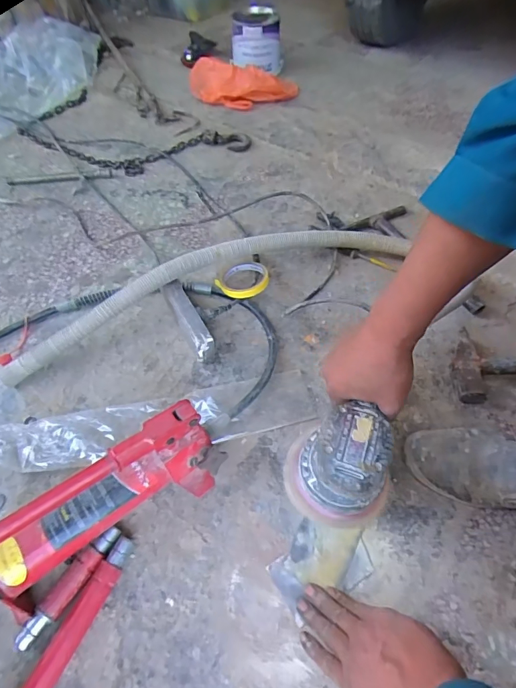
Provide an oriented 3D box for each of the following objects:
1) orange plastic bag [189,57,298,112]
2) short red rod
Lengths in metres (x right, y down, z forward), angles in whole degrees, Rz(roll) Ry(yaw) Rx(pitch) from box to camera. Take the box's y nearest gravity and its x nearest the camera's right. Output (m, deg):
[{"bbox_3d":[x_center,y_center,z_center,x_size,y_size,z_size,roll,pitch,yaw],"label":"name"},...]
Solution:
[{"bbox_3d":[-0.047,-0.787,1.240,0.325,0.074,0.205,3,55,4],"label":"orange plastic bag"},{"bbox_3d":[-0.228,0.294,0.507,0.029,0.029,0.148,29,61,21],"label":"short red rod"}]

